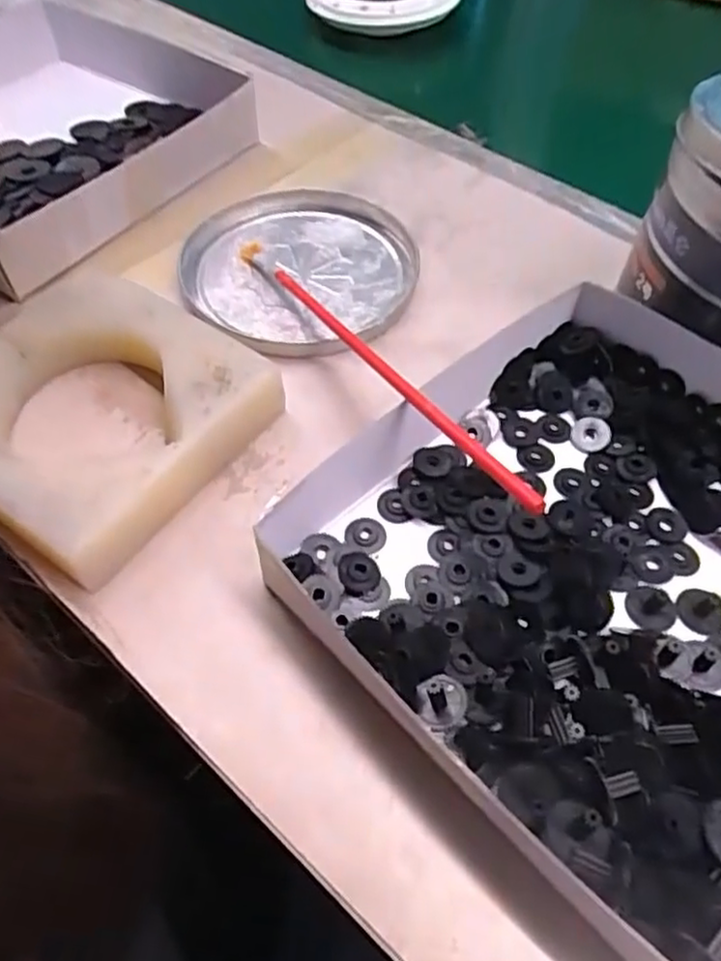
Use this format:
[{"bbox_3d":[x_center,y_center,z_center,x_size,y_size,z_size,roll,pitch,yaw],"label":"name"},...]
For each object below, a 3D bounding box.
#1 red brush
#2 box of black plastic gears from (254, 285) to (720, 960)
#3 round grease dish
[{"bbox_3d":[-0.004,-0.063,0.308,0.008,0.010,0.255,-25,45,-16],"label":"red brush"},{"bbox_3d":[0.107,0.033,0.264,0.230,0.032,0.220,39,64,23],"label":"box of black plastic gears"},{"bbox_3d":[-0.033,-0.122,0.382,0.137,0.010,0.130,0,56,0],"label":"round grease dish"}]

